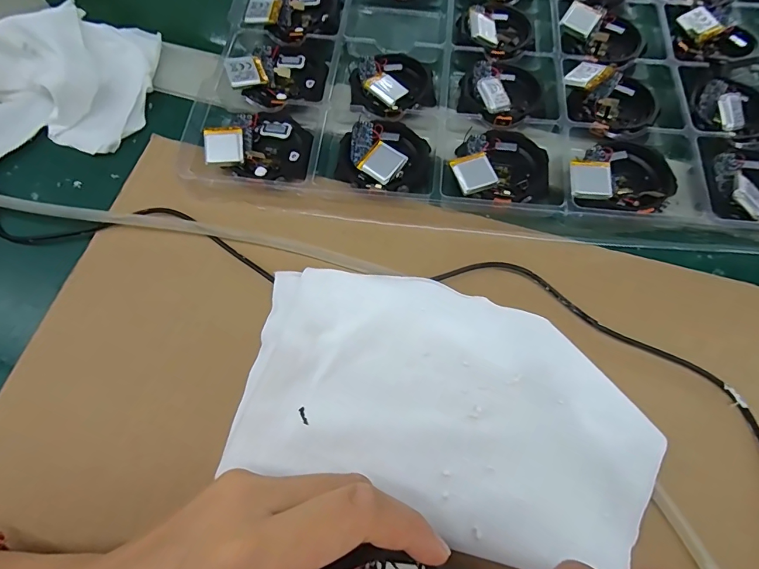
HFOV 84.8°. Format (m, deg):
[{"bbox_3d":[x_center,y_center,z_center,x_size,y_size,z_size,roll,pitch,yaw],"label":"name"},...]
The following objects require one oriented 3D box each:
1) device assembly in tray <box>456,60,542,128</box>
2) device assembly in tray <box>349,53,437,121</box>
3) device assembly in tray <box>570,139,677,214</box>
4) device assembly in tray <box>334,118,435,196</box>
[{"bbox_3d":[0.076,-0.125,0.257,0.048,0.015,0.051,16,72,7],"label":"device assembly in tray"},{"bbox_3d":[0.007,-0.129,0.262,0.050,0.011,0.050,-1,71,2],"label":"device assembly in tray"},{"bbox_3d":[0.139,-0.061,0.236,0.060,0.014,0.048,9,71,5],"label":"device assembly in tray"},{"bbox_3d":[0.004,-0.076,0.243,0.056,0.016,0.049,2,71,3],"label":"device assembly in tray"}]

